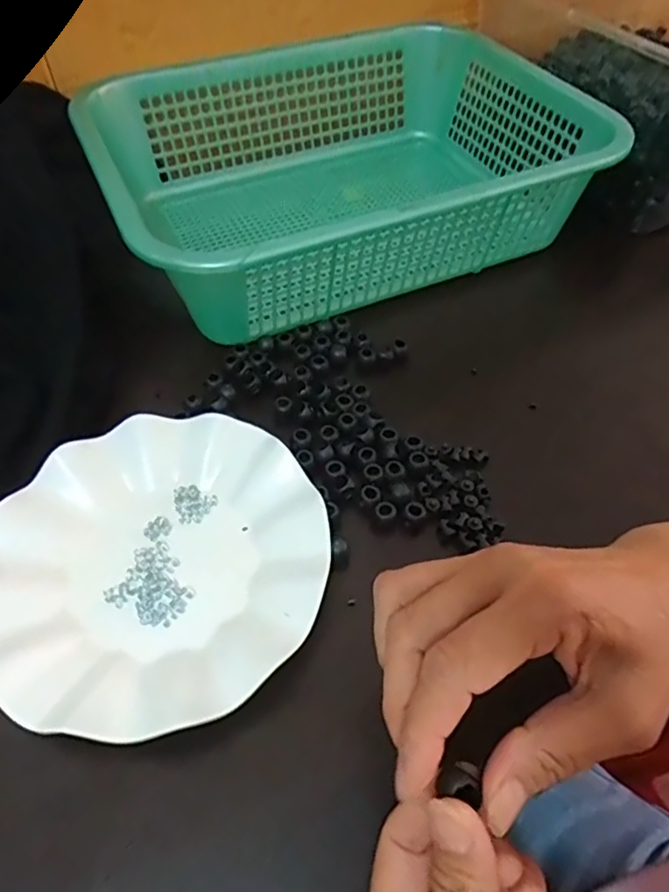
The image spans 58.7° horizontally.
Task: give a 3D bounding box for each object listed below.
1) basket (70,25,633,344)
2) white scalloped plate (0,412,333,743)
[{"bbox_3d":[0.007,-0.230,0.506,0.377,0.102,0.289,-20,53,-15],"label":"basket"},{"bbox_3d":[-0.096,0.061,0.329,0.179,0.024,0.176,-6,51,-4],"label":"white scalloped plate"}]

